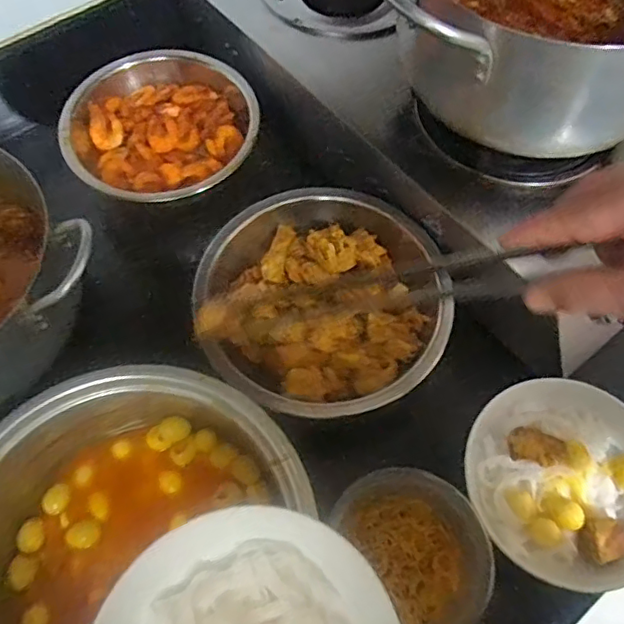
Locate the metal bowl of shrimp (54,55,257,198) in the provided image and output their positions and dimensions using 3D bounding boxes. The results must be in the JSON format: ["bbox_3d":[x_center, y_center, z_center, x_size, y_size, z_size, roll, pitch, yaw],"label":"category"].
[{"bbox_3d":[-0.174,-0.216,0.649,0.206,0.072,0.188,0,63,0],"label":"metal bowl of shrimp"}]

